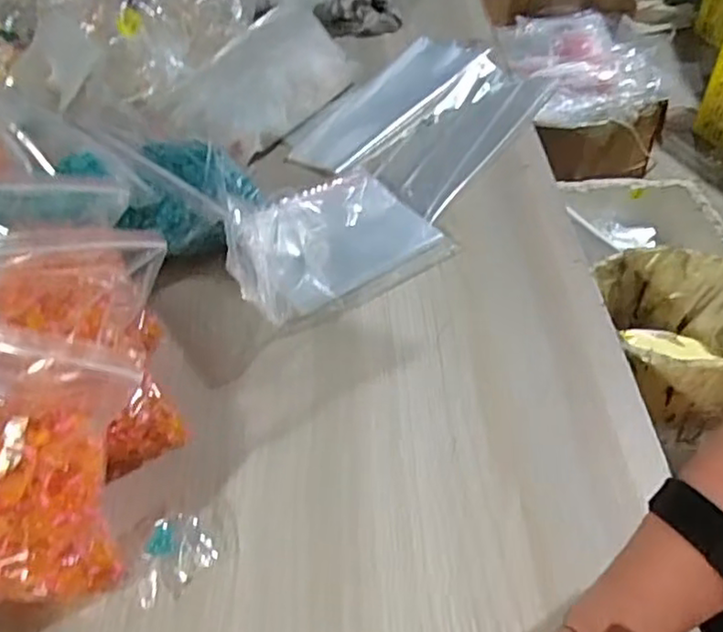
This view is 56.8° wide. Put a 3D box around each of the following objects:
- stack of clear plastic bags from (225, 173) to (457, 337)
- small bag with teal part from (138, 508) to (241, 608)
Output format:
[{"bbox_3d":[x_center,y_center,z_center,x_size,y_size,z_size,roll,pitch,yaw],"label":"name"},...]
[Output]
[{"bbox_3d":[-0.032,-0.075,0.613,0.194,0.053,0.139,-29,55,-21],"label":"stack of clear plastic bags"},{"bbox_3d":[-0.114,0.155,0.441,0.063,0.015,0.051,-8,50,-6],"label":"small bag with teal part"}]

